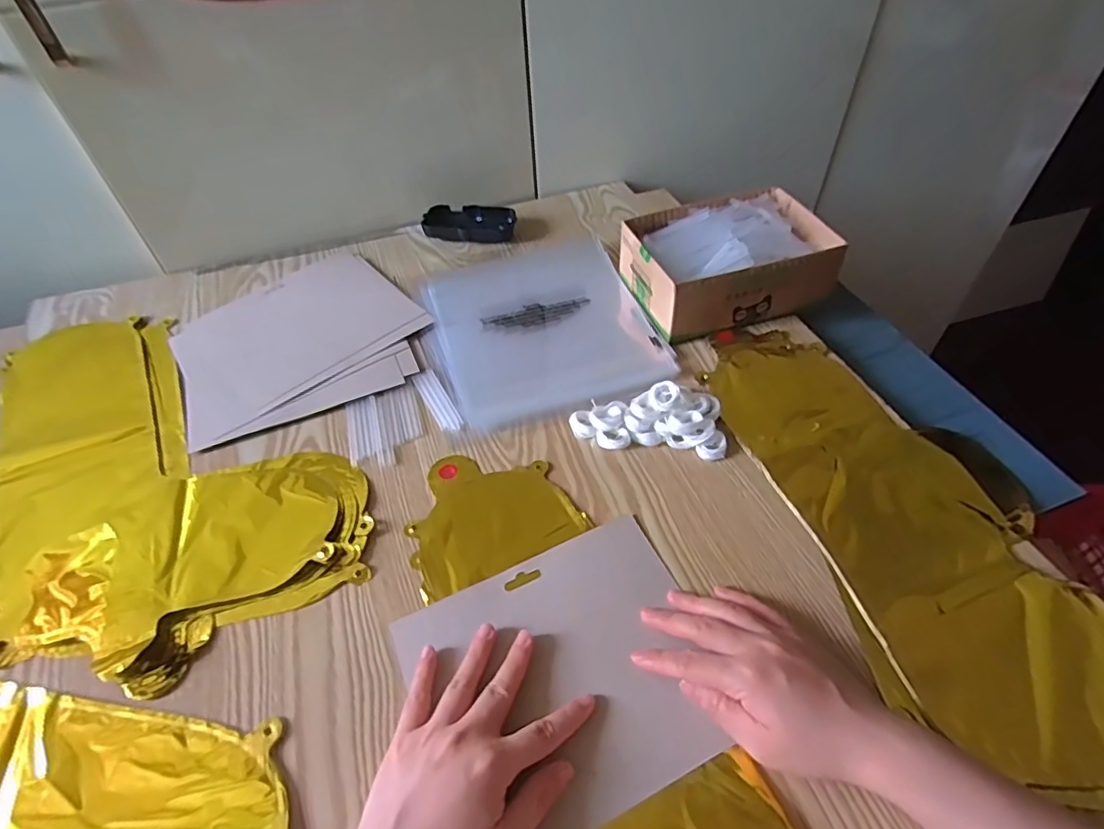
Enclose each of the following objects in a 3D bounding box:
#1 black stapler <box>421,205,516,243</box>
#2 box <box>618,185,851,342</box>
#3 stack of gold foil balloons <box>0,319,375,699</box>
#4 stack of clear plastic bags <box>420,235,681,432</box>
[{"bbox_3d":[-0.099,-0.230,0.703,0.105,0.024,0.056,-1,49,2],"label":"black stapler"},{"bbox_3d":[0.174,-0.156,0.589,0.181,0.071,0.127,-16,50,-10],"label":"box"},{"bbox_3d":[-0.337,0.027,0.503,0.257,0.012,0.412,-26,53,-19],"label":"stack of gold foil balloons"},{"bbox_3d":[-0.014,-0.098,0.597,0.203,0.010,0.237,-15,50,-10],"label":"stack of clear plastic bags"}]

